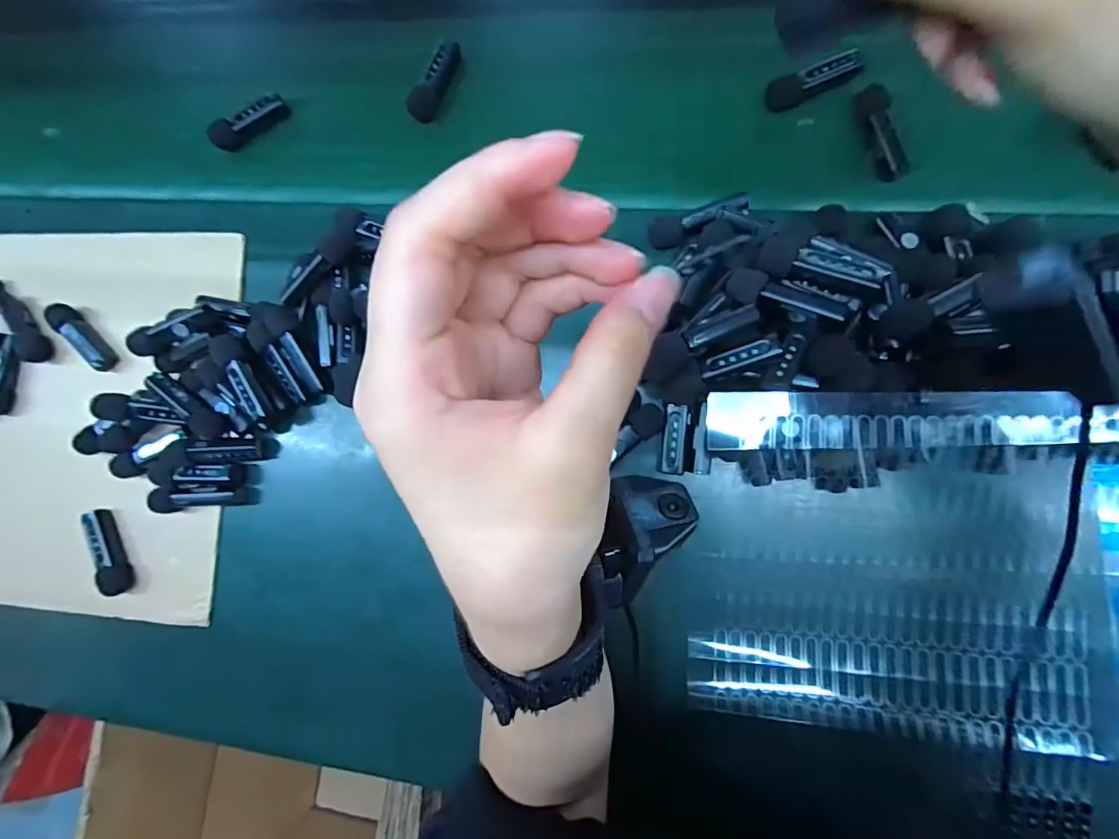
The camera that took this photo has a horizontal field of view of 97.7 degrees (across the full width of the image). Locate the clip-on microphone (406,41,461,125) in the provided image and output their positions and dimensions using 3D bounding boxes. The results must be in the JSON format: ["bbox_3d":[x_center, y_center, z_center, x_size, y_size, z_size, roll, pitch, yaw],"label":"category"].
[{"bbox_3d":[-0.096,-0.260,0.375,0.015,0.022,0.063,20,86,9],"label":"clip-on microphone"}]

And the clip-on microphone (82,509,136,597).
[{"bbox_3d":[-0.331,0.097,0.359,0.013,0.015,0.063,-21,81,4],"label":"clip-on microphone"}]

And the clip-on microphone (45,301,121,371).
[{"bbox_3d":[-0.367,-0.063,0.374,0.060,0.013,0.018,39,89,10],"label":"clip-on microphone"}]

